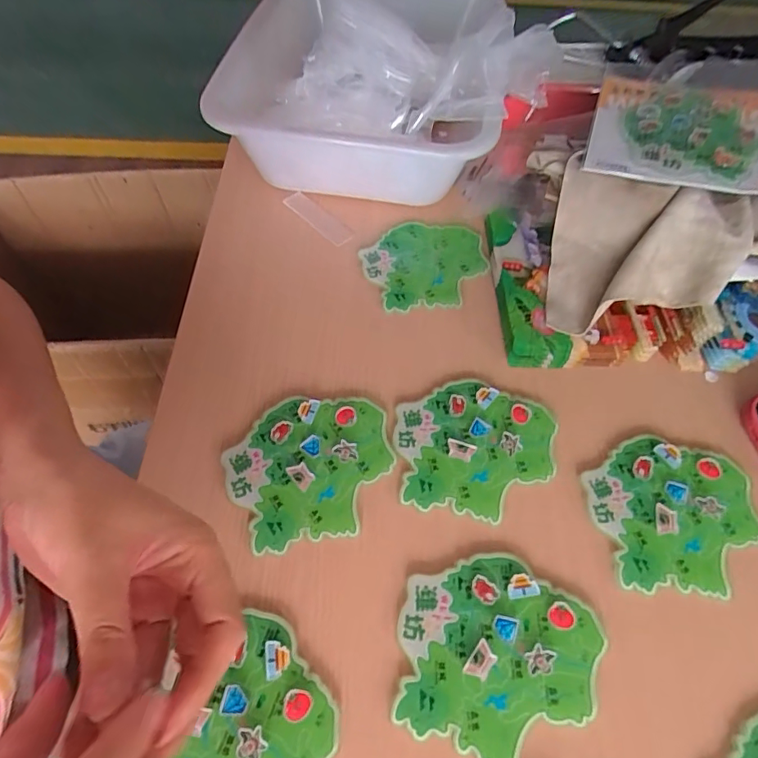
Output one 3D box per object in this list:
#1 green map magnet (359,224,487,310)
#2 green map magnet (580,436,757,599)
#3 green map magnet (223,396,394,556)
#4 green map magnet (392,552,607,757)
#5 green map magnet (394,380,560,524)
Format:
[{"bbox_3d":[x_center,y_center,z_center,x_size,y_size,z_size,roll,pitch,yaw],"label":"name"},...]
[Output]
[{"bbox_3d":[0.040,-0.097,0.433,0.103,0.007,0.090,-6,60,-7],"label":"green map magnet"},{"bbox_3d":[0.186,0.082,0.319,0.104,0.004,0.095,1,56,-1],"label":"green map magnet"},{"bbox_3d":[-0.043,0.056,0.328,0.103,0.006,0.093,-13,58,-10],"label":"green map magnet"},{"bbox_3d":[0.063,0.146,0.273,0.104,0.005,0.096,15,57,8],"label":"green map magnet"},{"bbox_3d":[0.064,0.044,0.339,0.105,0.004,0.094,6,57,2],"label":"green map magnet"}]

